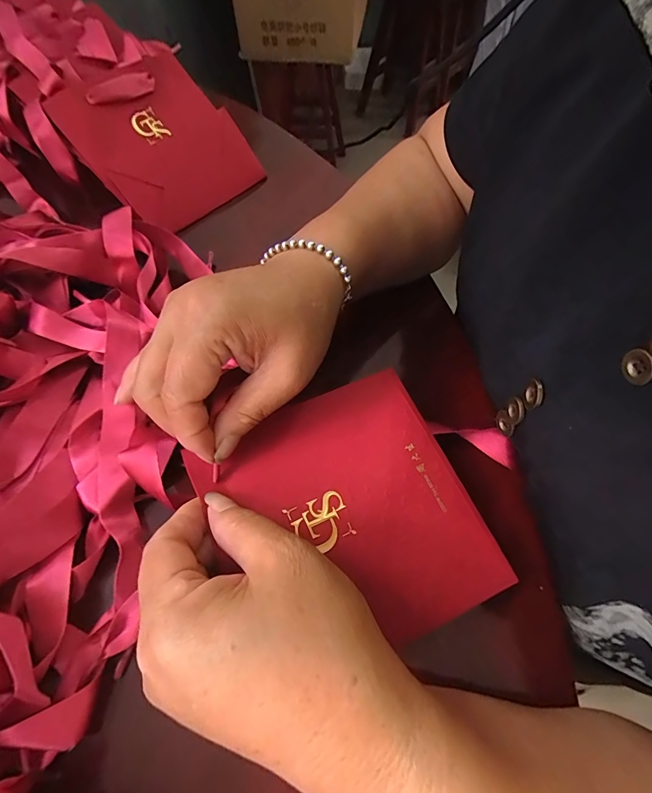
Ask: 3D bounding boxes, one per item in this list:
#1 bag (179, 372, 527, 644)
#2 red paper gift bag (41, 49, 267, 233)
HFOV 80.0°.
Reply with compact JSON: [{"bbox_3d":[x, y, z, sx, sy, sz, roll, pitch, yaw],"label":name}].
[{"bbox_3d":[0.013,0.059,0.207,0.132,0.012,0.135,-19,67,-19],"label":"bag"},{"bbox_3d":[-0.154,-0.245,0.364,0.141,0.020,0.132,-45,100,-22],"label":"red paper gift bag"}]

